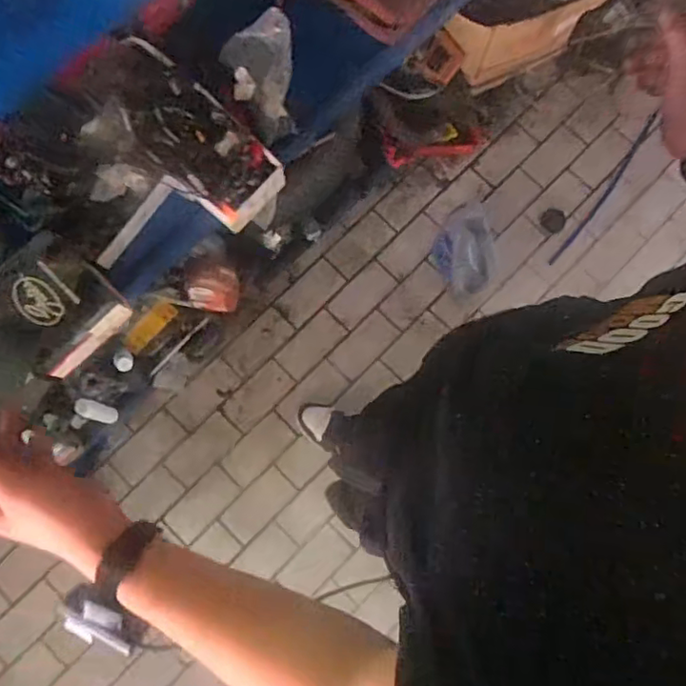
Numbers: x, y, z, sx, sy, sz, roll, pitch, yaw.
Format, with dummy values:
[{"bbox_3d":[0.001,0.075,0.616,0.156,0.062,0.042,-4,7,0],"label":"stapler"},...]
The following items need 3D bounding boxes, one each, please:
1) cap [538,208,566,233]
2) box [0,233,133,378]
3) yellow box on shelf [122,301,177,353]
[{"bbox_3d":[0.622,-0.364,1.802,0.074,0.023,0.073,0,79,-1],"label":"cap"},{"bbox_3d":[-0.443,-0.058,0.916,0.186,0.057,0.170,43,81,4],"label":"box"},{"bbox_3d":[-0.454,-0.039,1.435,0.141,0.022,0.053,-49,119,-8],"label":"yellow box on shelf"}]

